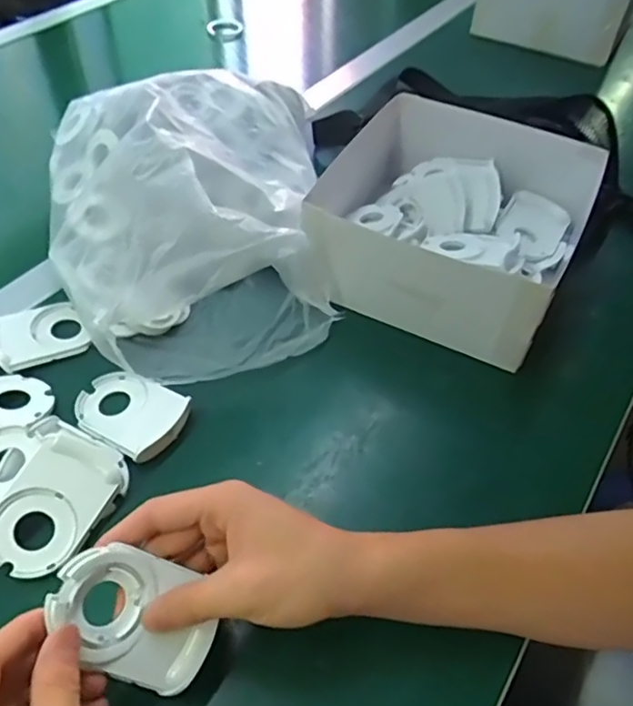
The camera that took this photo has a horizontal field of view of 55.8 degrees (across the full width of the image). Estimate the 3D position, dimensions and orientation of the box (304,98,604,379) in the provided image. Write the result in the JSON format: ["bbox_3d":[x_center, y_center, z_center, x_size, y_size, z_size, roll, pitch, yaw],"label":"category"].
[{"bbox_3d":[0.110,-0.115,0.522,0.221,0.097,0.207,26,53,13],"label":"box"}]

